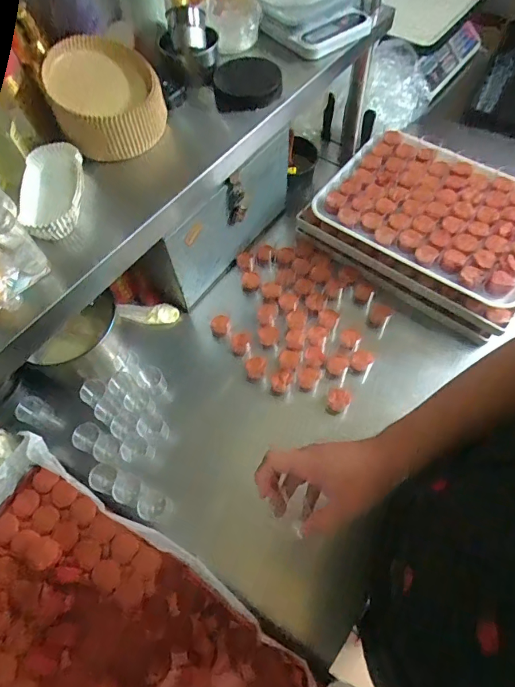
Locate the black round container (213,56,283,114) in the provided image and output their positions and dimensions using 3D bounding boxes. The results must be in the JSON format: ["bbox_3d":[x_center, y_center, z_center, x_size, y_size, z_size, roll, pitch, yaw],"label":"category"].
[{"bbox_3d":[-0.018,-0.422,0.677,0.106,0.039,0.103,-1,62,2],"label":"black round container"}]

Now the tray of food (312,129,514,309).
[{"bbox_3d":[0.360,-0.268,0.811,0.410,0.034,0.307,34,68,18],"label":"tray of food"}]

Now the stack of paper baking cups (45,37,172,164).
[{"bbox_3d":[-0.213,-0.351,0.595,0.150,0.092,0.135,-16,63,-7],"label":"stack of paper baking cups"}]

